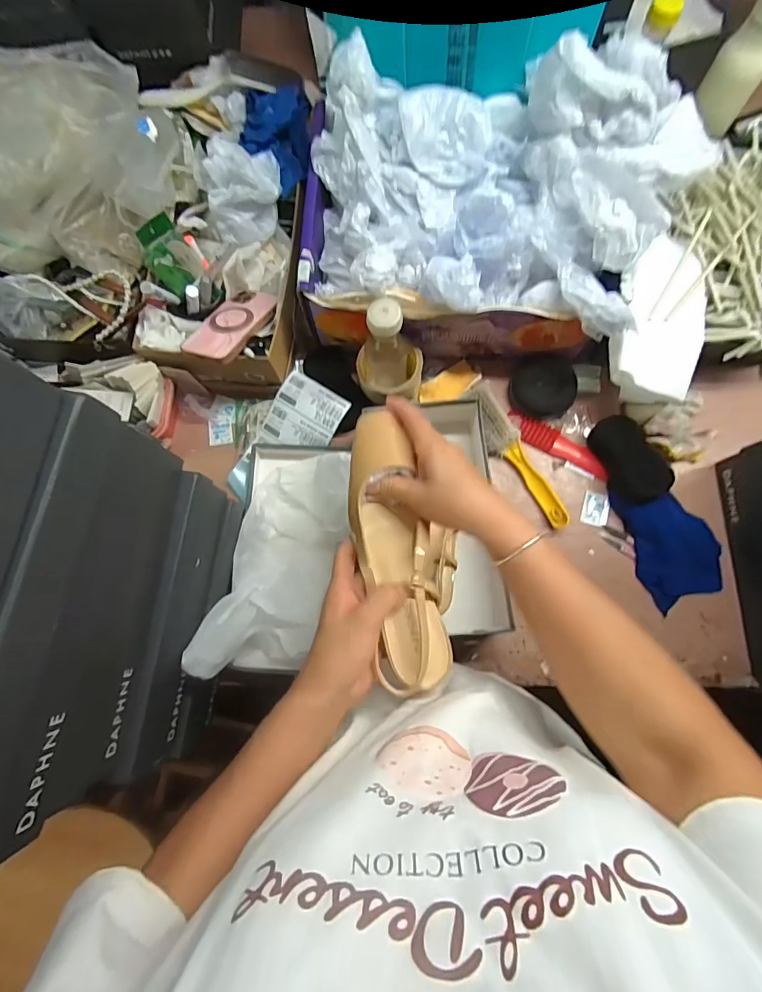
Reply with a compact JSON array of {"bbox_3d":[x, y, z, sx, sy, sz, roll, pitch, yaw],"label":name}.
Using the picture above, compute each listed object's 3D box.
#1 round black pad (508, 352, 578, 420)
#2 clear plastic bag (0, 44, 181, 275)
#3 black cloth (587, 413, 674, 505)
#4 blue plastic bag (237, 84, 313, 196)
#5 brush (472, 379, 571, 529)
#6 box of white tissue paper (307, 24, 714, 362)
[{"bbox_3d":[0.232,-0.158,0.642,0.090,0.015,0.089,7,112,17],"label":"round black pad"},{"bbox_3d":[-0.423,-0.439,0.573,0.323,0.123,0.243,0,79,1],"label":"clear plastic bag"},{"bbox_3d":[0.341,-0.049,0.621,0.059,0.051,0.127,-22,79,-3],"label":"black cloth"},{"bbox_3d":[-0.149,-0.495,0.626,0.091,0.058,0.128,3,79,2],"label":"blue plastic bag"},{"bbox_3d":[0.190,-0.056,0.631,0.057,0.043,0.227,-25,79,-3],"label":"brush"},{"bbox_3d":[0.136,-0.348,0.569,0.456,0.200,0.304,1,79,2],"label":"box of white tissue paper"}]

